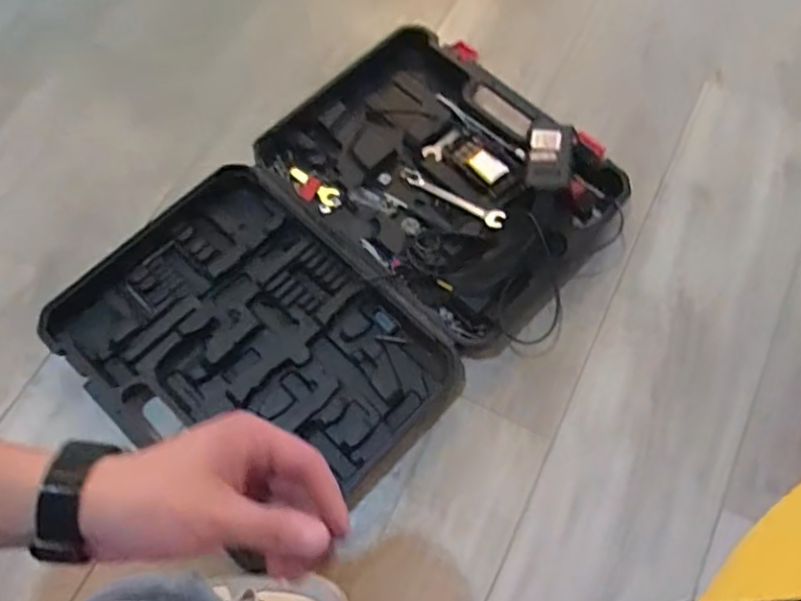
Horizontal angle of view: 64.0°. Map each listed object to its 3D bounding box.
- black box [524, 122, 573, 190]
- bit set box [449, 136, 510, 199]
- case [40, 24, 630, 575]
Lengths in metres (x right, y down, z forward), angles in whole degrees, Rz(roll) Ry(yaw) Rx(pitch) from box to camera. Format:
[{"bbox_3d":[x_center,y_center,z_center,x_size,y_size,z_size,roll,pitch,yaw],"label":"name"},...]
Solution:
[{"bbox_3d":[0.195,-0.187,0.844,0.056,0.039,0.094,7,68,2],"label":"black box"},{"bbox_3d":[0.112,-0.187,0.876,0.044,0.018,0.096,-34,72,-13],"label":"bit set box"},{"bbox_3d":[-0.045,-0.071,0.837,0.610,0.066,0.447,-43,74,-14],"label":"case"}]

